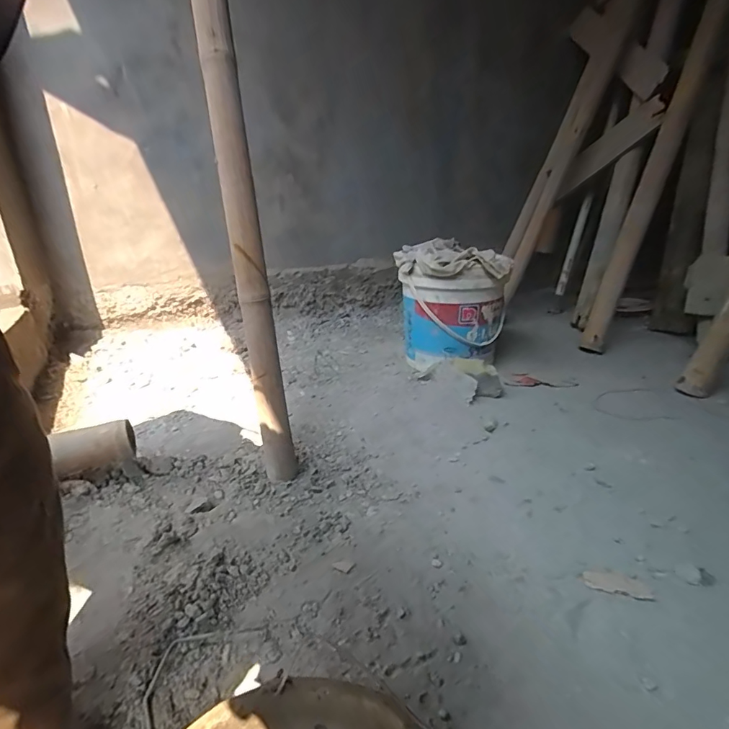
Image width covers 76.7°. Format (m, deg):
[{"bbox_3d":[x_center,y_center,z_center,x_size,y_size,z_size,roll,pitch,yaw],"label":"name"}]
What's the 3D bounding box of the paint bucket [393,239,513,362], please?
[{"bbox_3d":[0.233,-0.180,1.257,0.282,0.273,0.262,2,21,8],"label":"paint bucket"}]

